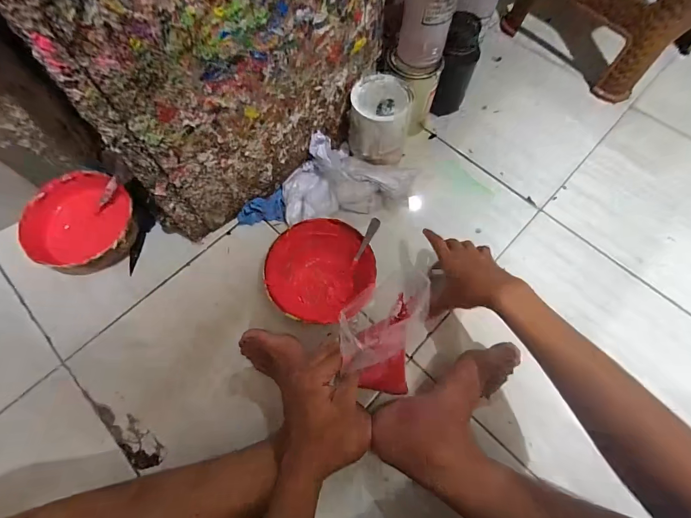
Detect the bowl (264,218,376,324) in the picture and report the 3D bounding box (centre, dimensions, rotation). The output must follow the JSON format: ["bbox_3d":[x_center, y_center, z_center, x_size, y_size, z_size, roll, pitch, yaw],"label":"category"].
[{"bbox_3d":[-0.045,0.023,0.562,0.173,0.085,0.157,-37,71,-16],"label":"bowl"}]

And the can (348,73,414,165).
[{"bbox_3d":[0.065,-0.260,0.640,0.107,0.134,0.101,0,66,0],"label":"can"}]

